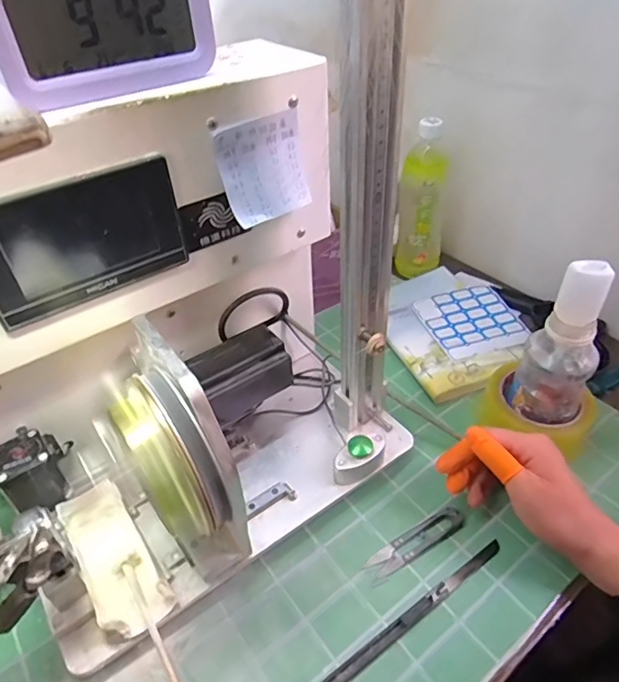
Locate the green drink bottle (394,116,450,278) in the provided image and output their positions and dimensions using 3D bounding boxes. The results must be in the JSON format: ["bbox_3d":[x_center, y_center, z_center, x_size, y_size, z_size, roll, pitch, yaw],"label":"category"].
[{"bbox_3d":[0.155,-0.181,0.696,0.064,0.204,0.058,2,41,5],"label":"green drink bottle"}]

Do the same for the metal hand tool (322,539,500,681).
[{"bbox_3d":[0.083,0.218,0.409,0.197,0.004,0.012,-26,46,-25],"label":"metal hand tool"}]

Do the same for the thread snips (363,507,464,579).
[{"bbox_3d":[0.095,0.176,0.454,0.096,0.007,0.023,-22,45,-21],"label":"thread snips"}]

